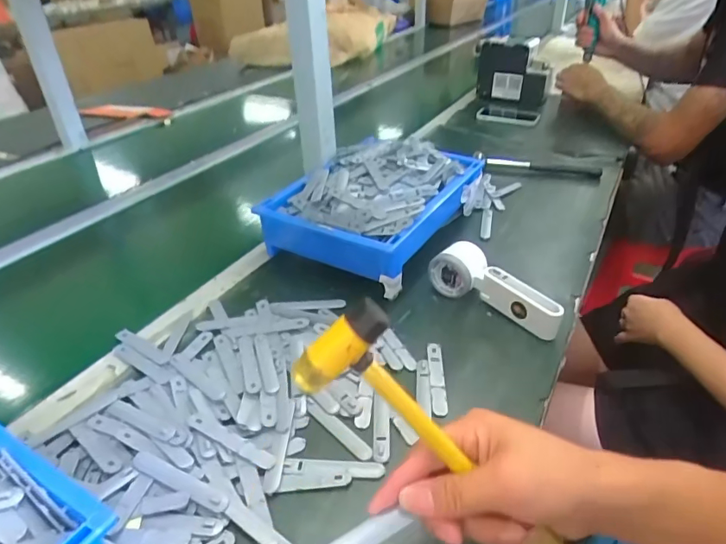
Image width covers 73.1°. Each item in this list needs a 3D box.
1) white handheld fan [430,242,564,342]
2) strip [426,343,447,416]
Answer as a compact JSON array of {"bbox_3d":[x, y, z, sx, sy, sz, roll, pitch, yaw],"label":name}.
[{"bbox_3d":[0.163,0.018,0.591,0.166,0.058,0.055,24,43,32],"label":"white handheld fan"},{"bbox_3d":[0.077,0.108,0.508,0.015,0.006,0.099,0,35,3],"label":"strip"}]

